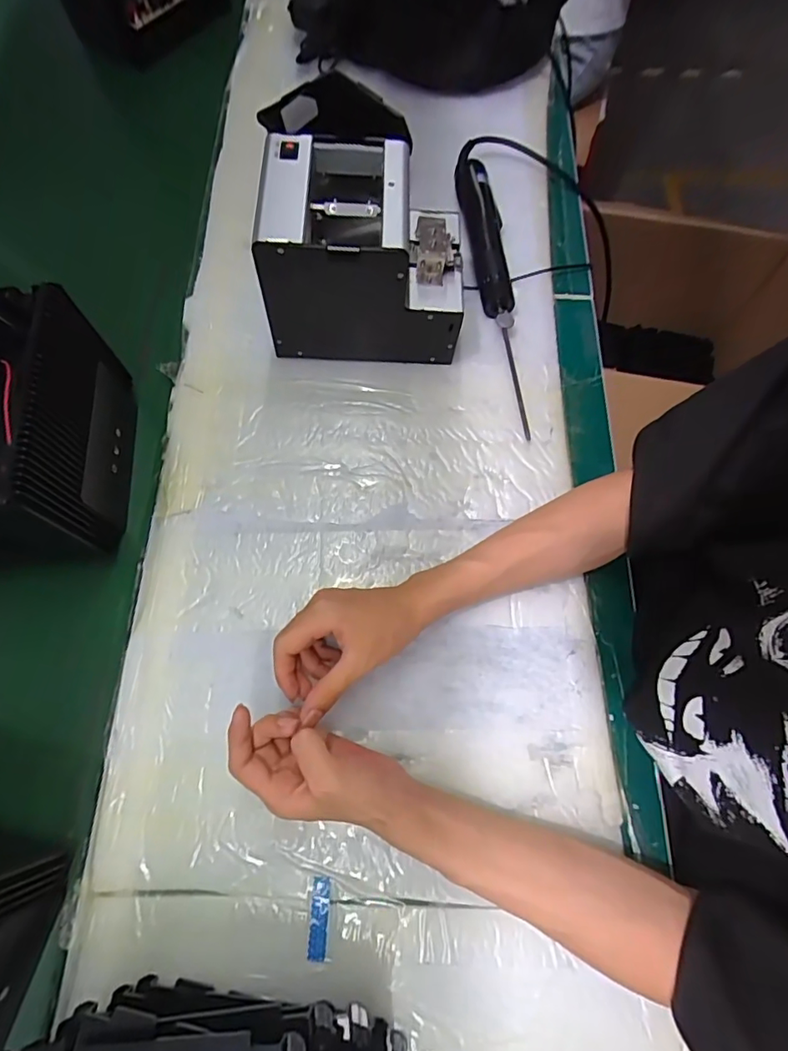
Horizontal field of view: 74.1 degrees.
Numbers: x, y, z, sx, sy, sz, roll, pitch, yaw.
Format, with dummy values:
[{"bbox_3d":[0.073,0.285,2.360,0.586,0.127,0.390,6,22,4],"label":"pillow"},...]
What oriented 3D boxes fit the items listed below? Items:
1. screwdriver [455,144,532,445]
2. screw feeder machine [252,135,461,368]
[{"bbox_3d":[0.100,-0.270,0.556,0.044,0.043,0.376,-3,67,-1],"label":"screwdriver"},{"bbox_3d":[-0.025,-0.248,0.489,0.171,0.145,0.123,2,67,1],"label":"screw feeder machine"}]

